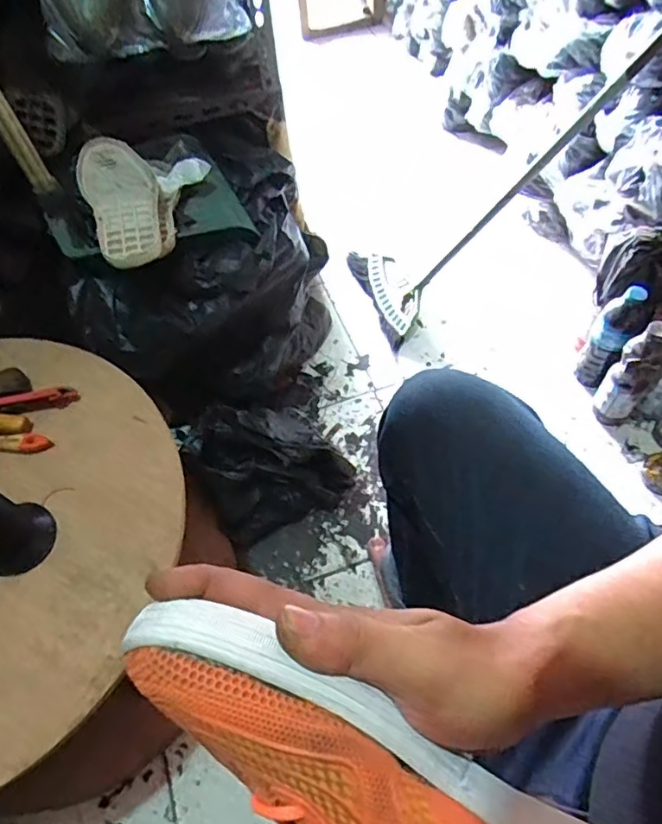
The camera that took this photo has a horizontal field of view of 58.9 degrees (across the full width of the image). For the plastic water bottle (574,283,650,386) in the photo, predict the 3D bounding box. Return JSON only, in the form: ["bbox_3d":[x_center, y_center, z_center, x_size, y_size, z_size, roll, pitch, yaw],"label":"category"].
[{"bbox_3d":[0.460,-0.119,0.963,0.068,0.195,0.063,28,65,19],"label":"plastic water bottle"}]

